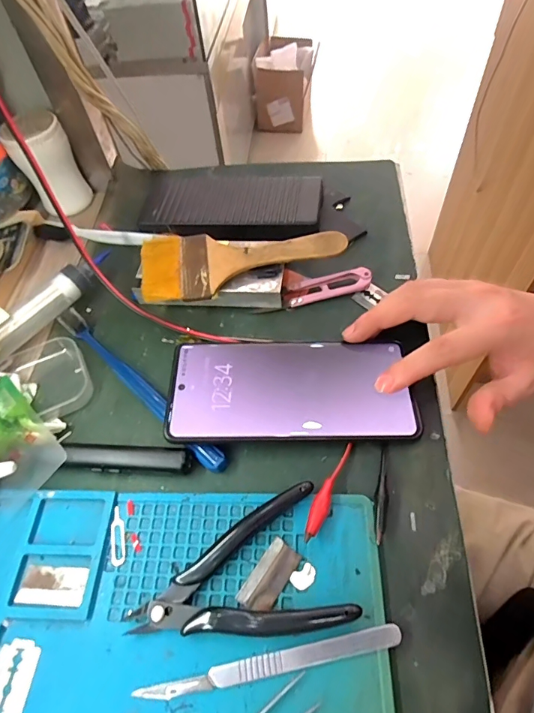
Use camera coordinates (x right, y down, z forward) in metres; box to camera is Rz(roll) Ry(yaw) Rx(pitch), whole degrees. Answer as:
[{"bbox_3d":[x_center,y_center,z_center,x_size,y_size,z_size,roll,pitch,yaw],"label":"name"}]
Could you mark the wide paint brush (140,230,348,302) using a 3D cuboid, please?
[{"bbox_3d":[-0.023,-0.084,0.341,0.160,0.017,0.062,-16,57,-5],"label":"wide paint brush"}]

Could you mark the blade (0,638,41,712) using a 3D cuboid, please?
[{"bbox_3d":[-0.133,0.172,0.217,0.021,0.004,0.043,6,55,0],"label":"blade"}]

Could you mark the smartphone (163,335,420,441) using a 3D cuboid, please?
[{"bbox_3d":[0.016,0.018,0.289,0.160,0.009,0.084,1,60,2],"label":"smartphone"}]

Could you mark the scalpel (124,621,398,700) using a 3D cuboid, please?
[{"bbox_3d":[0.002,0.155,0.210,0.132,0.005,0.010,-12,57,-2],"label":"scalpel"}]

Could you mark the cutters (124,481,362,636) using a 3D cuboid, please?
[{"bbox_3d":[-0.019,0.121,0.228,0.114,0.012,0.071,-17,57,-6],"label":"cutters"}]

